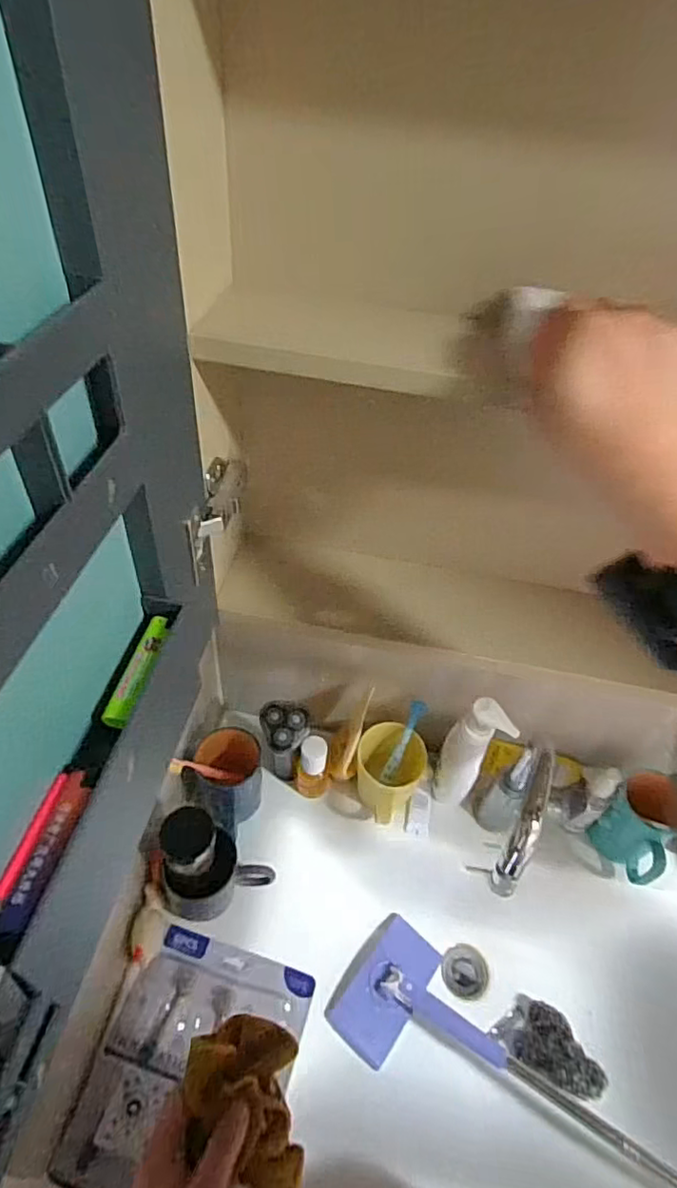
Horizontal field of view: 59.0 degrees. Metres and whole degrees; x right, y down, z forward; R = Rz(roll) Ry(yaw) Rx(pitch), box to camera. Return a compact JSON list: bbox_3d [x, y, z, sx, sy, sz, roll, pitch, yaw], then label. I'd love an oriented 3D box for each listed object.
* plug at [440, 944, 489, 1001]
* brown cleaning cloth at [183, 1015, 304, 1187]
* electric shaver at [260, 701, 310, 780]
[{"bbox_3d":[0.170,0.507,0.803,0.062,0.018,0.059,3,46,-3],"label":"plug"},{"bbox_3d":[-0.067,0.353,0.418,0.077,0.039,0.095,-3,47,-8],"label":"brown cleaning cloth"},{"bbox_3d":[-0.065,0.195,0.747,0.059,0.140,0.051,-4,47,-9],"label":"electric shaver"}]

